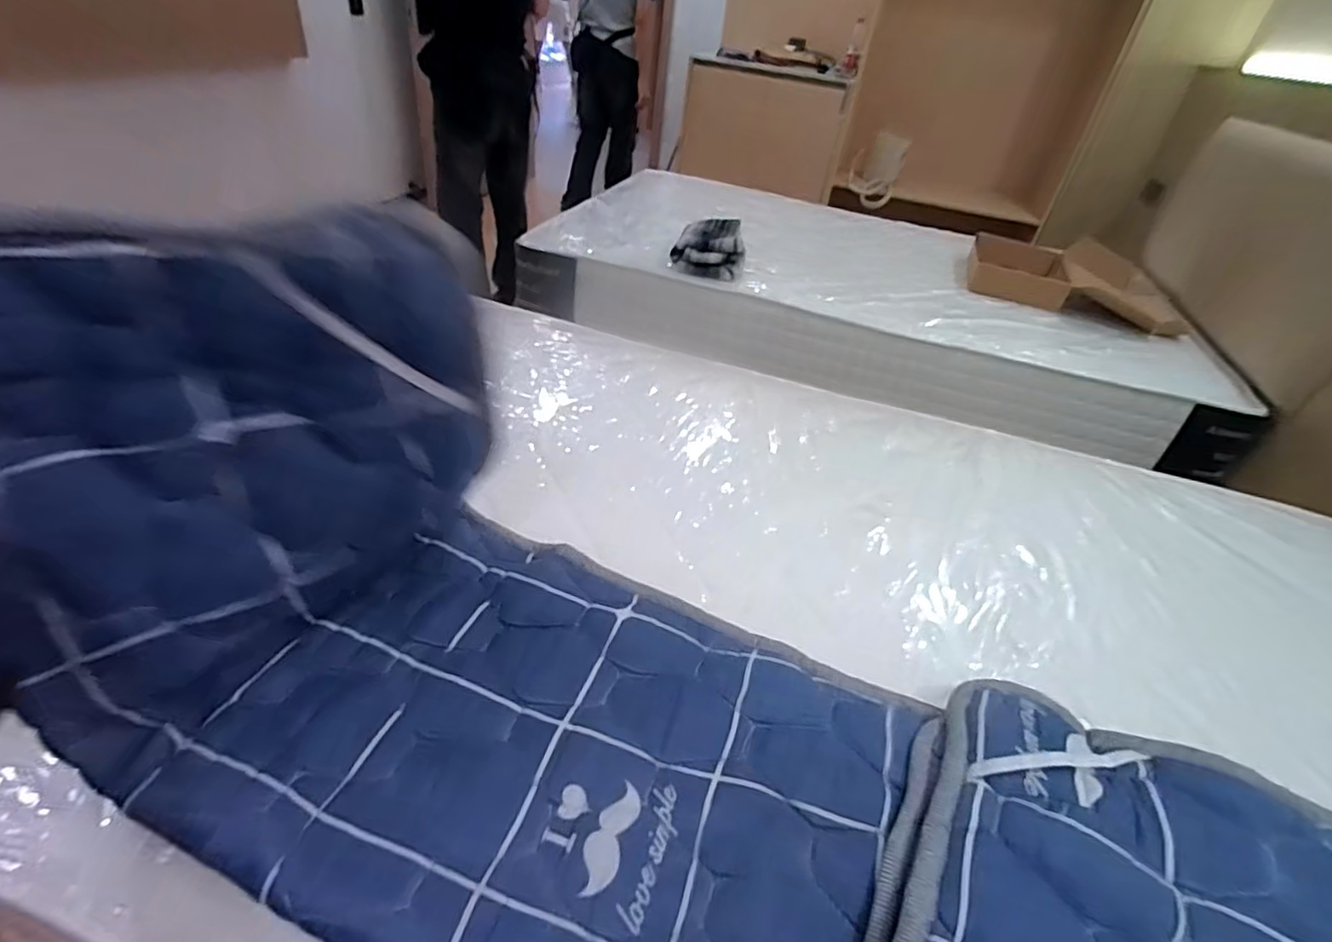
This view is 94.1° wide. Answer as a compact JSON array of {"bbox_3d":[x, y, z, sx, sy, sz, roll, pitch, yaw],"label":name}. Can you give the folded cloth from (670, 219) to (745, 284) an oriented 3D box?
[{"bbox_3d":[0.125,-0.650,1.804,0.208,0.114,0.169,8,37,-1],"label":"folded cloth"}]

